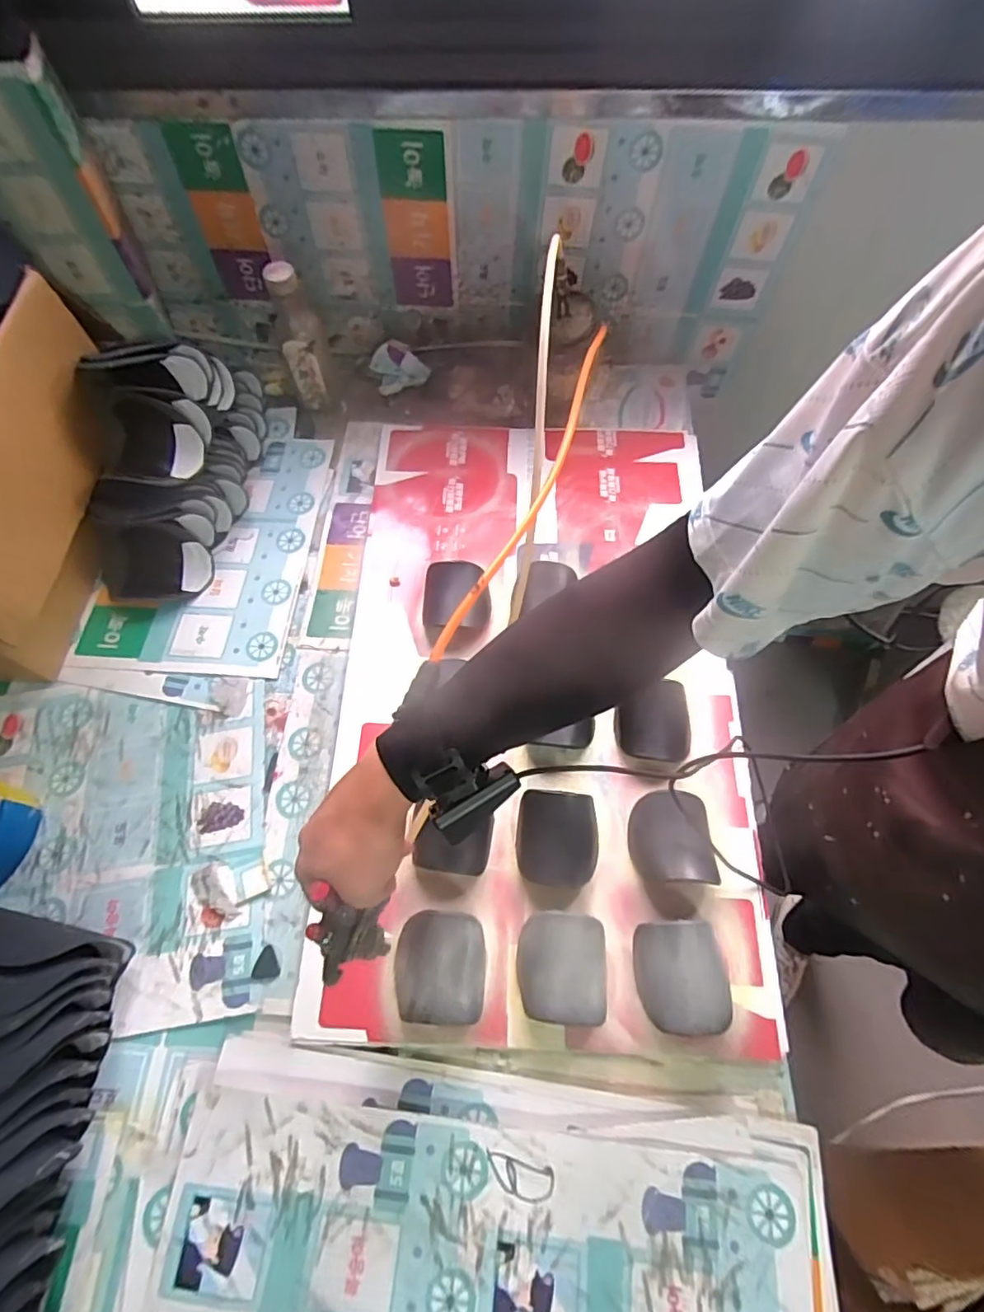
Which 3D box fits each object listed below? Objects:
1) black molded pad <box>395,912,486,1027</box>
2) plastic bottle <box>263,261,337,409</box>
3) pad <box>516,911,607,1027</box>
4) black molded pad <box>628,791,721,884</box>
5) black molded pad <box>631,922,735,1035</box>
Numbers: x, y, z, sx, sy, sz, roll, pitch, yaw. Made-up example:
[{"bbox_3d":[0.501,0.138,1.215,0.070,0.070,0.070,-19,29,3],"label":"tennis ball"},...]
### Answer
[{"bbox_3d":[-0.048,0.294,0.551,0.088,0.046,0.093,3,65,2],"label":"black molded pad"},{"bbox_3d":[-0.265,-0.441,0.820,0.062,0.193,0.056,-18,65,-6],"label":"plastic bottle"},{"bbox_3d":[0.066,0.295,0.551,0.082,0.042,0.089,3,64,3],"label":"pad"},{"bbox_3d":[0.178,0.182,0.584,0.079,0.021,0.087,-11,59,18],"label":"black molded pad"},{"bbox_3d":[0.177,0.301,0.549,0.084,0.038,0.089,-1,64,2],"label":"black molded pad"}]

